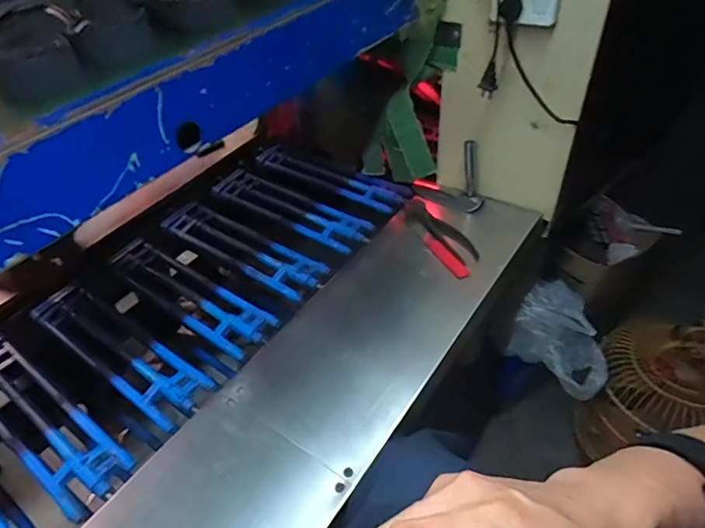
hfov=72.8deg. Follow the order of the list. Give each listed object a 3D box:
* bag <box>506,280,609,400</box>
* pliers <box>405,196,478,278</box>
[{"bbox_3d":[0.475,0.164,1.070,0.170,0.138,0.221,-34,52,-25],"label":"bag"},{"bbox_3d":[0.159,-0.052,0.842,0.069,0.027,0.179,-25,49,-18],"label":"pliers"}]

